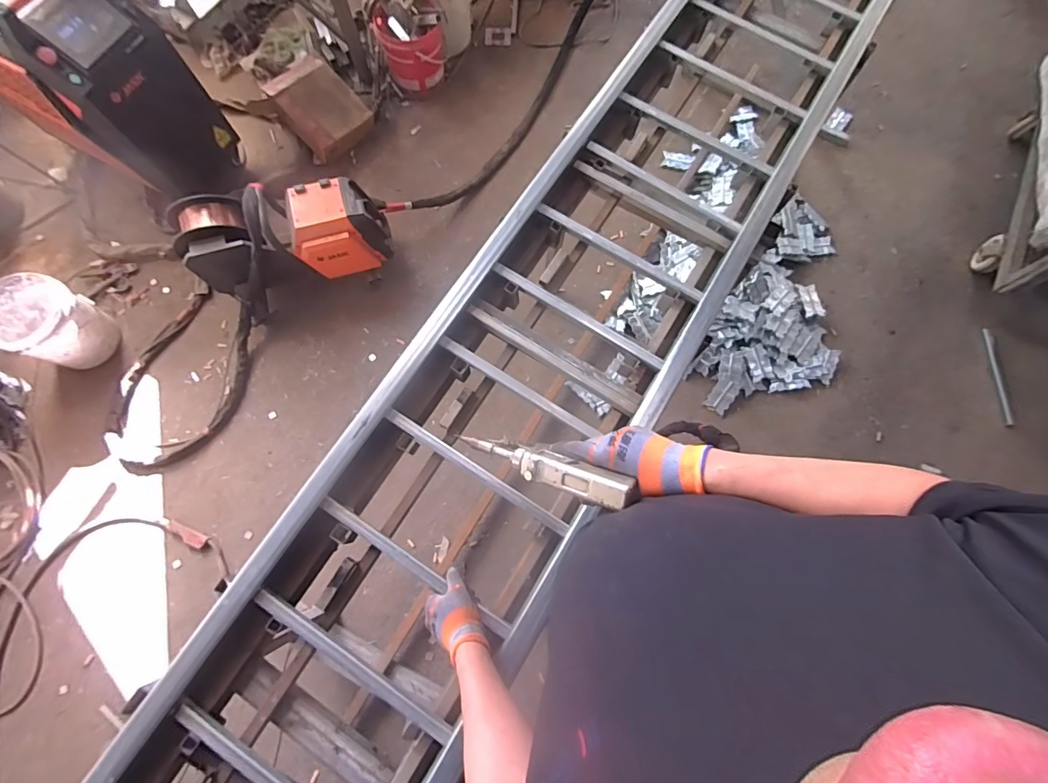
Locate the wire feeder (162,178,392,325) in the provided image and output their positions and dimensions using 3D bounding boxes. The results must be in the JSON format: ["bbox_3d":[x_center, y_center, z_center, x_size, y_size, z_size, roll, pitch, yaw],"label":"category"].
[{"bbox_3d":[-0.806,-0.537,1.582,0.649,0.333,0.320,-22,76,-6],"label":"wire feeder"}]

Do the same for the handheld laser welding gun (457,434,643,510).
[{"bbox_3d":[0.026,0.095,0.572,0.227,0.047,0.040,16,74,28],"label":"handheld laser welding gun"}]

